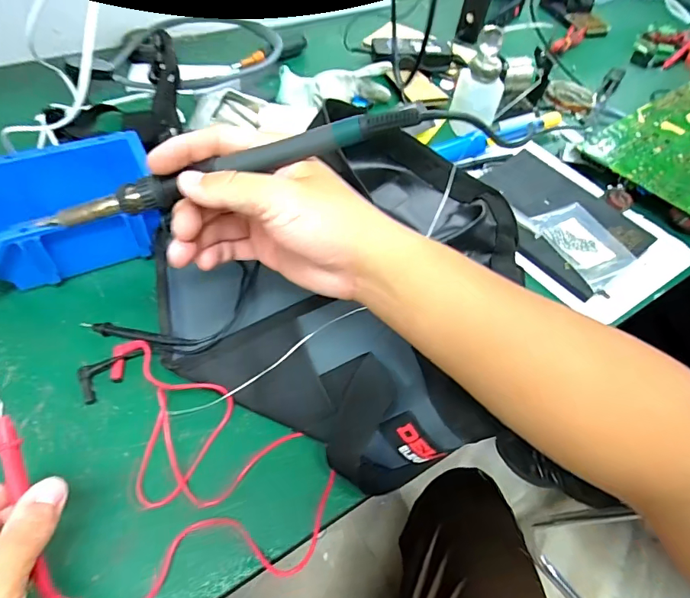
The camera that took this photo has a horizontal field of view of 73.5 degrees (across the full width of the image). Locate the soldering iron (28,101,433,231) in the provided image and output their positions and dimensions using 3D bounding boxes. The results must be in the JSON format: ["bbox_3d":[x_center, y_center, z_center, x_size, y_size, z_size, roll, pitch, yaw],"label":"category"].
[{"bbox_3d":[-0.070,-0.075,0.268,0.233,0.014,0.013,-14,54,9],"label":"soldering iron"}]

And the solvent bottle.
[{"bbox_3d":[0.193,-0.308,0.650,0.065,0.110,0.066,14,54,5],"label":"solvent bottle"}]

